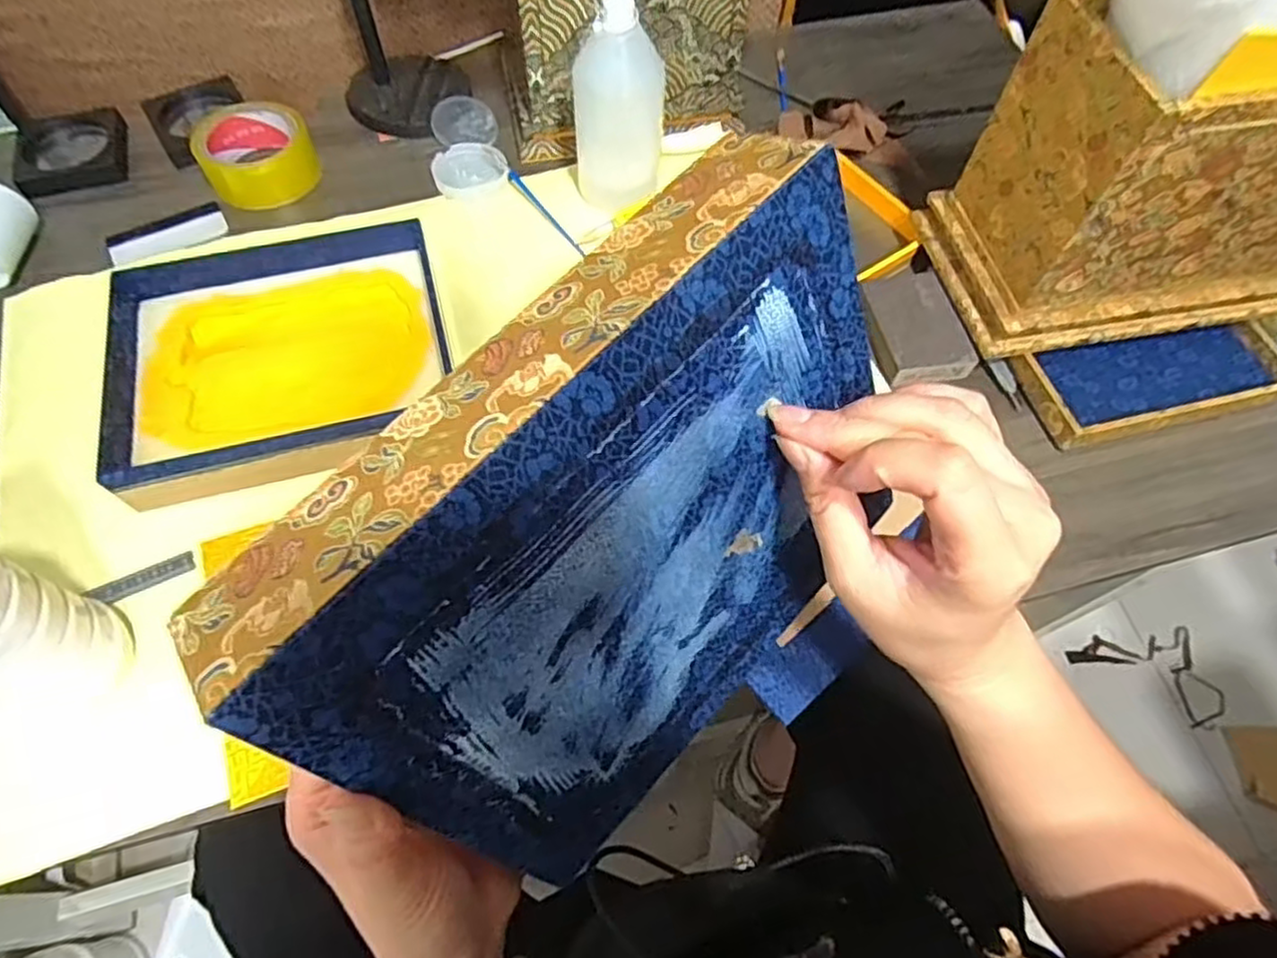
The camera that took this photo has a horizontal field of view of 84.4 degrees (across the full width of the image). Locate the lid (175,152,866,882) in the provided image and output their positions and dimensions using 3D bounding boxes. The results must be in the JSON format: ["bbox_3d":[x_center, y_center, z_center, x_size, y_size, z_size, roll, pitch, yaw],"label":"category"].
[{"bbox_3d":[0.000,0.026,0.285,0.242,0.205,0.045,-45,48,-15],"label":"lid"}]

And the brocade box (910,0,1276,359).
[{"bbox_3d":[0.384,-0.224,0.521,0.240,0.235,0.147,-8,62,-7],"label":"brocade box"}]

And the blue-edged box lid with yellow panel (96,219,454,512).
[{"bbox_3d":[-0.272,-0.101,0.543,0.236,0.034,0.217,-14,63,-9],"label":"blue-edged box lid with yellow panel"}]

